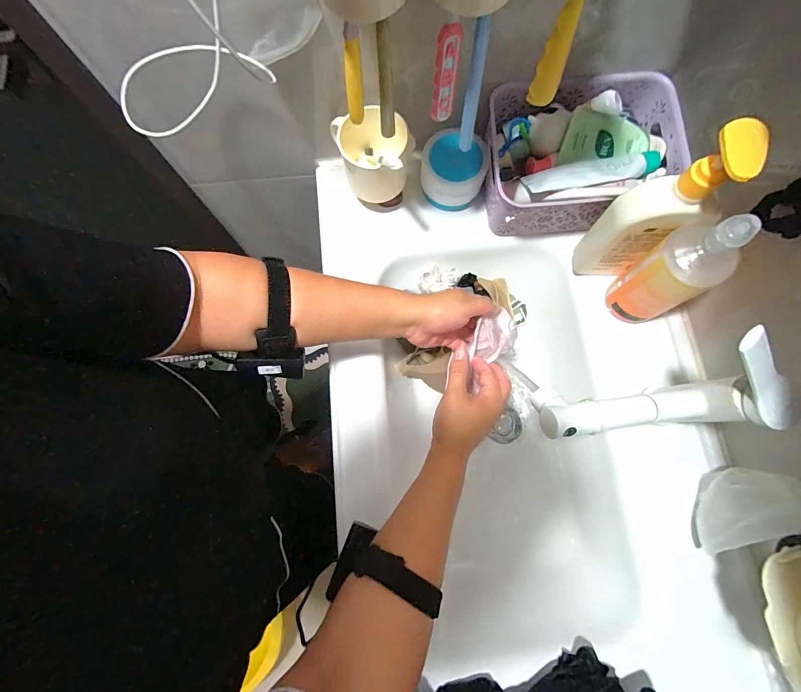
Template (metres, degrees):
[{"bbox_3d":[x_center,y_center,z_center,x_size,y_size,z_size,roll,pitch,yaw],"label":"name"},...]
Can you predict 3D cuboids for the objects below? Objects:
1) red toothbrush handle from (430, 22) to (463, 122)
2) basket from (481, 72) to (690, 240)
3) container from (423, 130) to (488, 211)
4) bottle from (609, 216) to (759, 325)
[{"bbox_3d":[0.037,-0.223,0.301,0.018,0.079,0.008,4,76,1],"label":"red toothbrush handle"},{"bbox_3d":[0.236,-0.246,0.490,0.240,0.112,0.161,-9,76,-2],"label":"basket"},{"bbox_3d":[0.073,-0.242,0.503,0.080,0.070,0.082,0,76,0],"label":"container"},{"bbox_3d":[0.305,-0.079,0.407,0.050,0.186,0.071,-29,78,-7],"label":"bottle"}]

